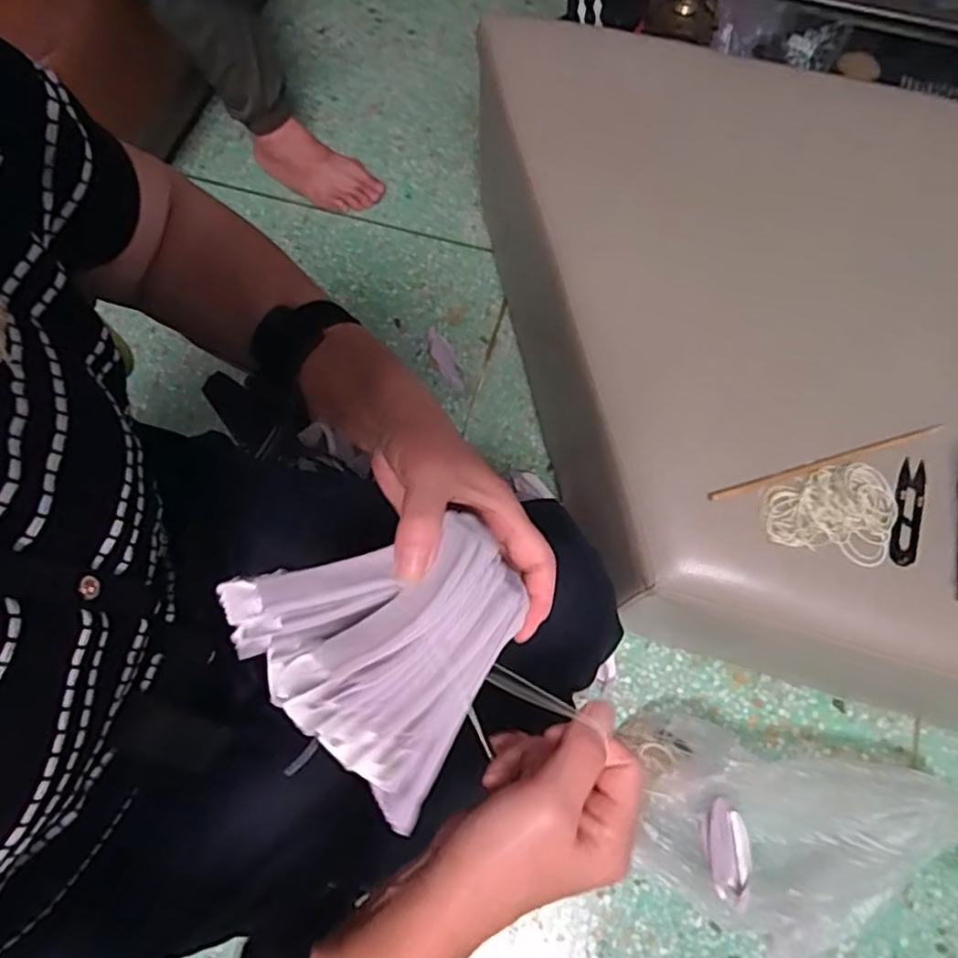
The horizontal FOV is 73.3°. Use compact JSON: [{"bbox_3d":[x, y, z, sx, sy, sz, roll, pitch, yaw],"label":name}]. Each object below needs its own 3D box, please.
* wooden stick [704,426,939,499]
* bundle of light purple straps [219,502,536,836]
[{"bbox_3d":[0.317,-0.015,0.587,0.224,0.011,0.008,-16,73,-2],"label":"wooden stick"},{"bbox_3d":[-0.044,0.071,0.302,0.123,0.046,0.124,-44,76,-10],"label":"bundle of light purple straps"}]

